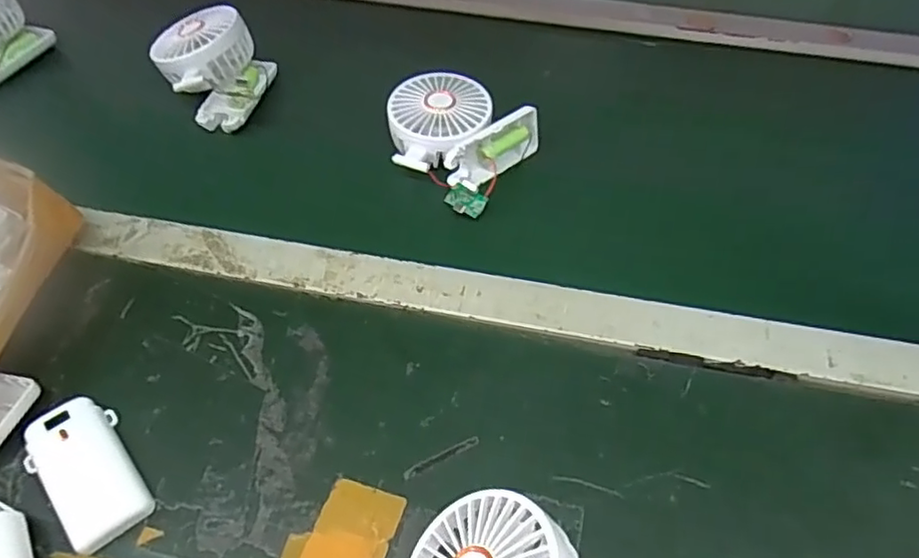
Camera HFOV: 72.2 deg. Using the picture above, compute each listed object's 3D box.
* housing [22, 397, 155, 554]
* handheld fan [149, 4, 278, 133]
[{"bbox_3d":[-0.223,0.114,0.377,0.048,0.016,0.093,-37,60,-22],"label":"housing"},{"bbox_3d":[-0.219,-0.197,0.580,0.100,0.052,0.114,-34,59,-20],"label":"handheld fan"}]

